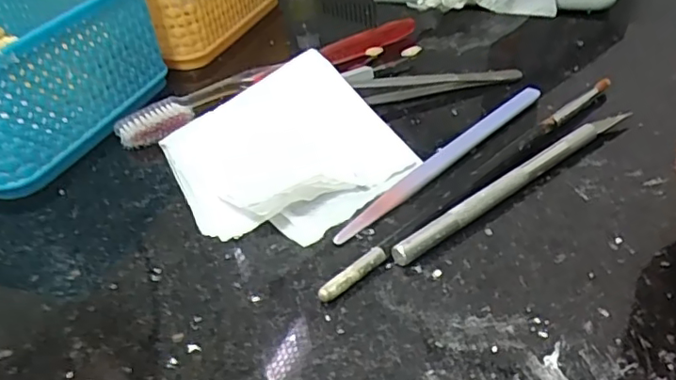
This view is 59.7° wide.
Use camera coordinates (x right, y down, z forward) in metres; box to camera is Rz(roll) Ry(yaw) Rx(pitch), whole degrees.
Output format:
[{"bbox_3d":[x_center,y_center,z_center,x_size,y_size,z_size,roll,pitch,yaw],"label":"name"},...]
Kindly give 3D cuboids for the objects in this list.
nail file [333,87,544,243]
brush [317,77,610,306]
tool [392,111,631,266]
[{"bbox_3d":[0.049,-0.016,0.259,0.139,0.004,0.010,-33,45,-32],"label":"nail file"},{"bbox_3d":[0.064,-0.009,0.246,0.189,0.008,0.011,-30,43,-29],"label":"brush"},{"bbox_3d":[0.075,-0.005,0.240,0.134,0.008,0.007,-28,42,-27],"label":"tool"}]

